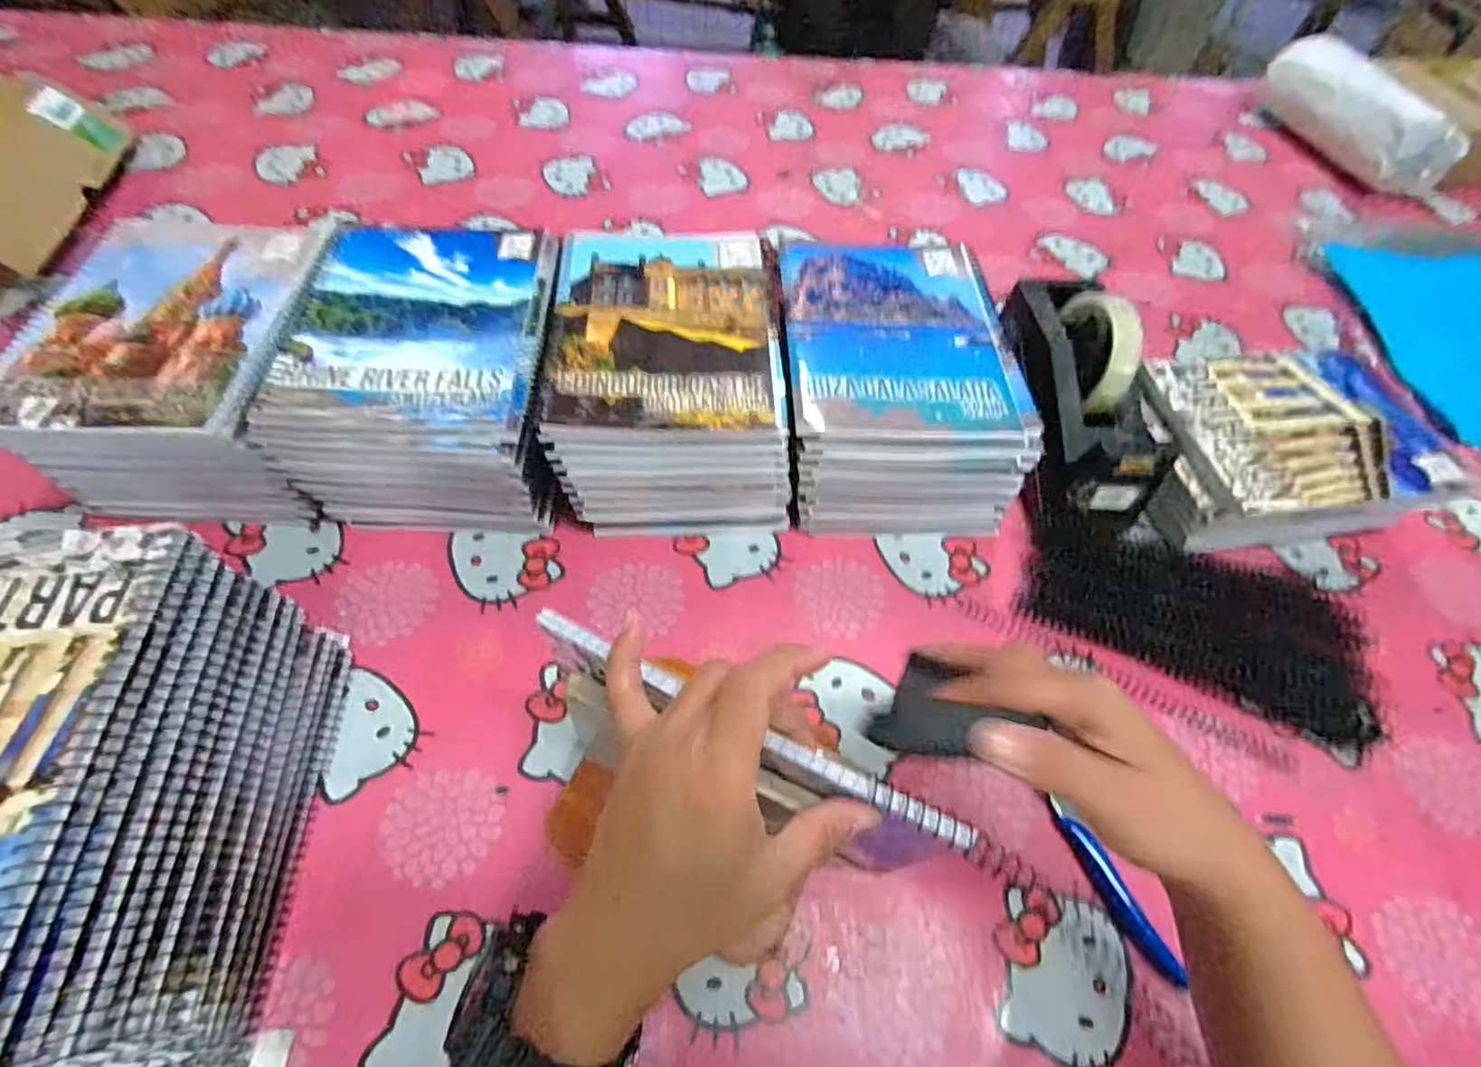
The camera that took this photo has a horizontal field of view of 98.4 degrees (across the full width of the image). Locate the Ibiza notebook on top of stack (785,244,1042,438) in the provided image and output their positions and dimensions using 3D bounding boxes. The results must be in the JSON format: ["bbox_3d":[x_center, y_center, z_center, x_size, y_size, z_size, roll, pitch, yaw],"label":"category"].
[{"bbox_3d":[0.112,-0.146,0.458,0.159,0.010,0.188,0,58,-4],"label":"Ibiza notebook on top of stack"}]

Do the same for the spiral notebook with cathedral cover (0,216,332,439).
[{"bbox_3d":[-0.374,-0.146,0.418,0.155,0.014,0.204,-1,58,-4],"label":"spiral notebook with cathedral cover"}]

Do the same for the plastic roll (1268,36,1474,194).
[{"bbox_3d":[0.821,-0.563,0.850,0.076,0.088,0.274,-7,58,-8],"label":"plastic roll"}]

